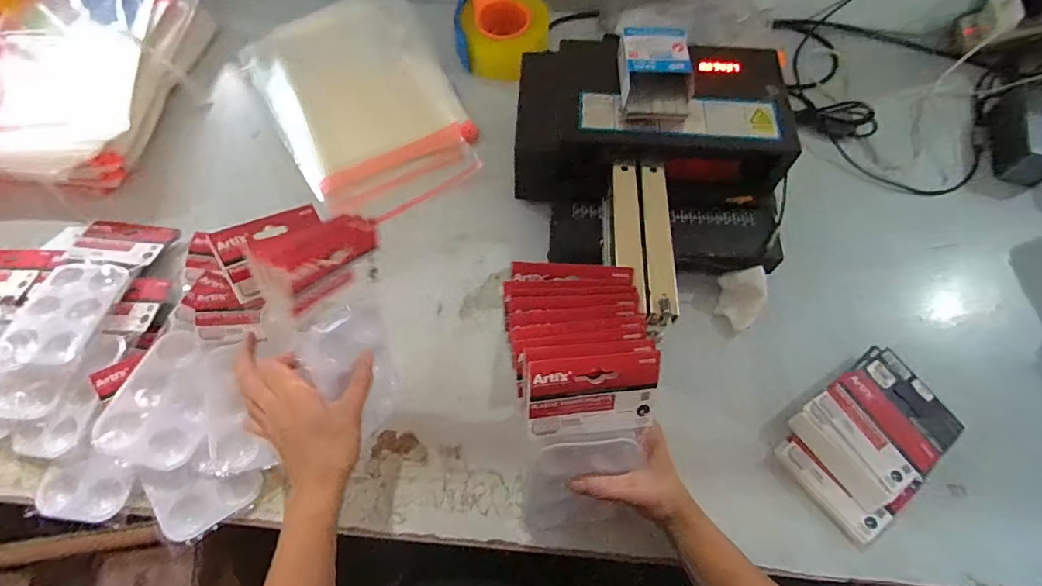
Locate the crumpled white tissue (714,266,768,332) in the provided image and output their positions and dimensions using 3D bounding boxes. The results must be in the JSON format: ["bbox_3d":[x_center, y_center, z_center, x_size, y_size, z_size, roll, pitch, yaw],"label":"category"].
[{"bbox_3d":[0.247,0.005,0.545,0.045,0.040,0.060,7,64,2],"label":"crumpled white tissue"}]

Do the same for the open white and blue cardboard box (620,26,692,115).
[{"bbox_3d":[0.145,-0.240,0.532,0.073,0.037,0.103,-4,64,-3],"label":"open white and blue cardboard box"}]

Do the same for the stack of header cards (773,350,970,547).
[{"bbox_3d":[0.344,0.141,0.489,0.171,0.051,0.112,-38,71,-17],"label":"stack of header cards"}]

